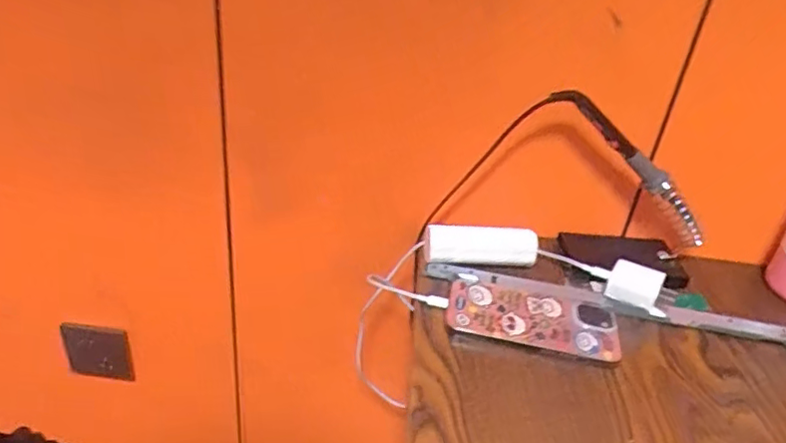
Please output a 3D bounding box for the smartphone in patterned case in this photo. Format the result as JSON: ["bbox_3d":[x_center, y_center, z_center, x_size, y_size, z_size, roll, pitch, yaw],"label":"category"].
[{"bbox_3d":[0.121,0.085,0.510,0.145,0.015,0.069,10,33,7],"label":"smartphone in patterned case"}]

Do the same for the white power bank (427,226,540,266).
[{"bbox_3d":[0.085,0.023,0.566,0.107,0.033,0.028,3,33,-4],"label":"white power bank"}]

